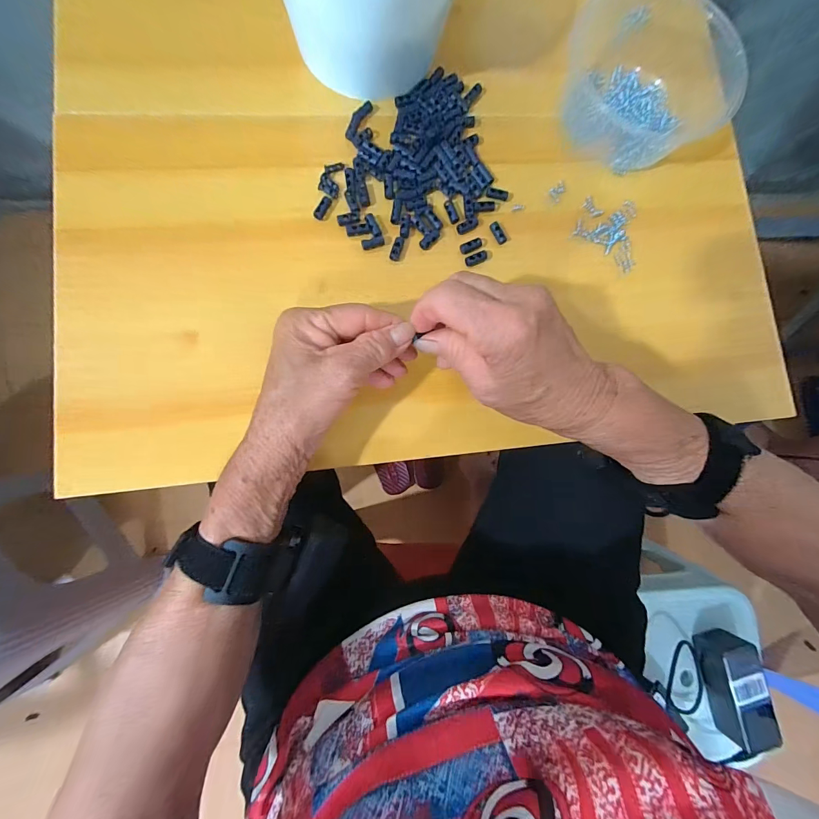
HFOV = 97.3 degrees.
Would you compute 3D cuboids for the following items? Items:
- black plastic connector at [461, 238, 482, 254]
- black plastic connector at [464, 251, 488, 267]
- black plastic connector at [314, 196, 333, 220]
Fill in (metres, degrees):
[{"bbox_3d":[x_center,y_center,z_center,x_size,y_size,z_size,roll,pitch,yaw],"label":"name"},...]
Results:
[{"bbox_3d":[0.051,-0.136,0.298,0.019,0.004,0.008,-25,87,-10],"label":"black plastic connector"},{"bbox_3d":[0.055,-0.125,0.300,0.020,0.005,0.007,-25,87,-10],"label":"black plastic connector"},{"bbox_3d":[-0.069,-0.161,0.288,0.006,0.005,0.020,29,80,-3],"label":"black plastic connector"}]

